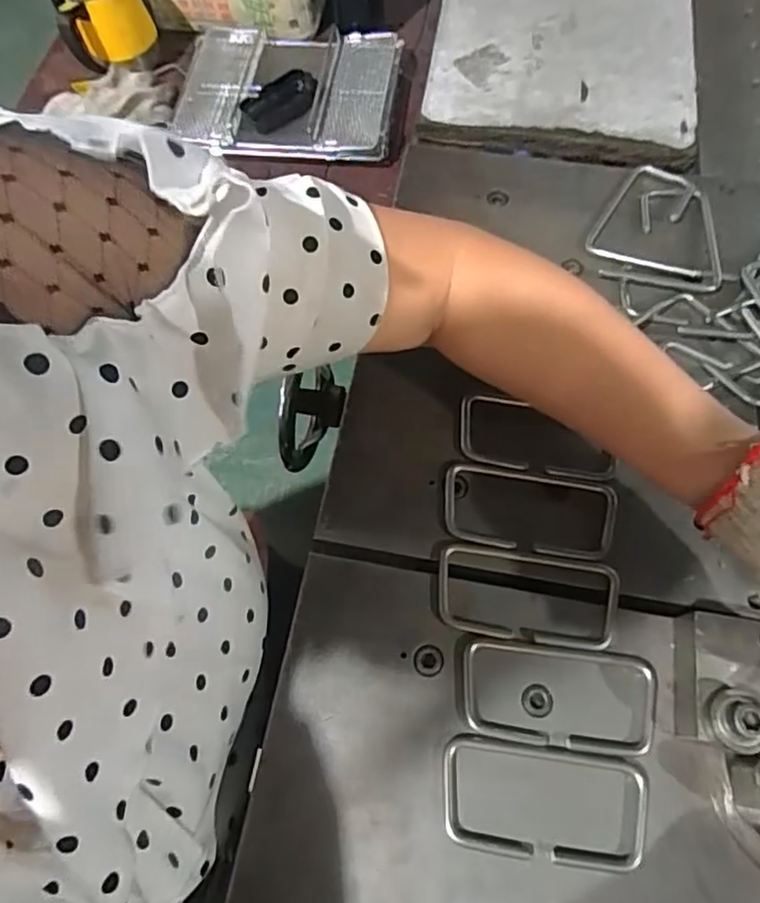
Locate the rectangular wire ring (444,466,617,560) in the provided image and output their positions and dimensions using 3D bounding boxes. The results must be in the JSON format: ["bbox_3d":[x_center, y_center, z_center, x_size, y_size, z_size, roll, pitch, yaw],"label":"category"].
[{"bbox_3d":[0.093,0.038,0.385,0.106,0.004,0.050,7,66,7],"label":"rectangular wire ring"}]

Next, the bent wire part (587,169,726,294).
[{"bbox_3d":[0.216,-0.176,0.470,0.096,0.016,0.122,18,67,7],"label":"bent wire part"}]

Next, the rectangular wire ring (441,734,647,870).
[{"bbox_3d":[0.086,0.183,0.321,0.104,0.006,0.053,7,66,3],"label":"rectangular wire ring"}]

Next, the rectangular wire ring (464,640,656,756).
[{"bbox_3d":[0.100,0.136,0.341,0.106,0.007,0.051,6,66,2],"label":"rectangular wire ring"}]

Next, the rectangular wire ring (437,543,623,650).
[{"bbox_3d":[0.087,0.086,0.364,0.104,0.006,0.052,8,66,3],"label":"rectangular wire ring"}]

